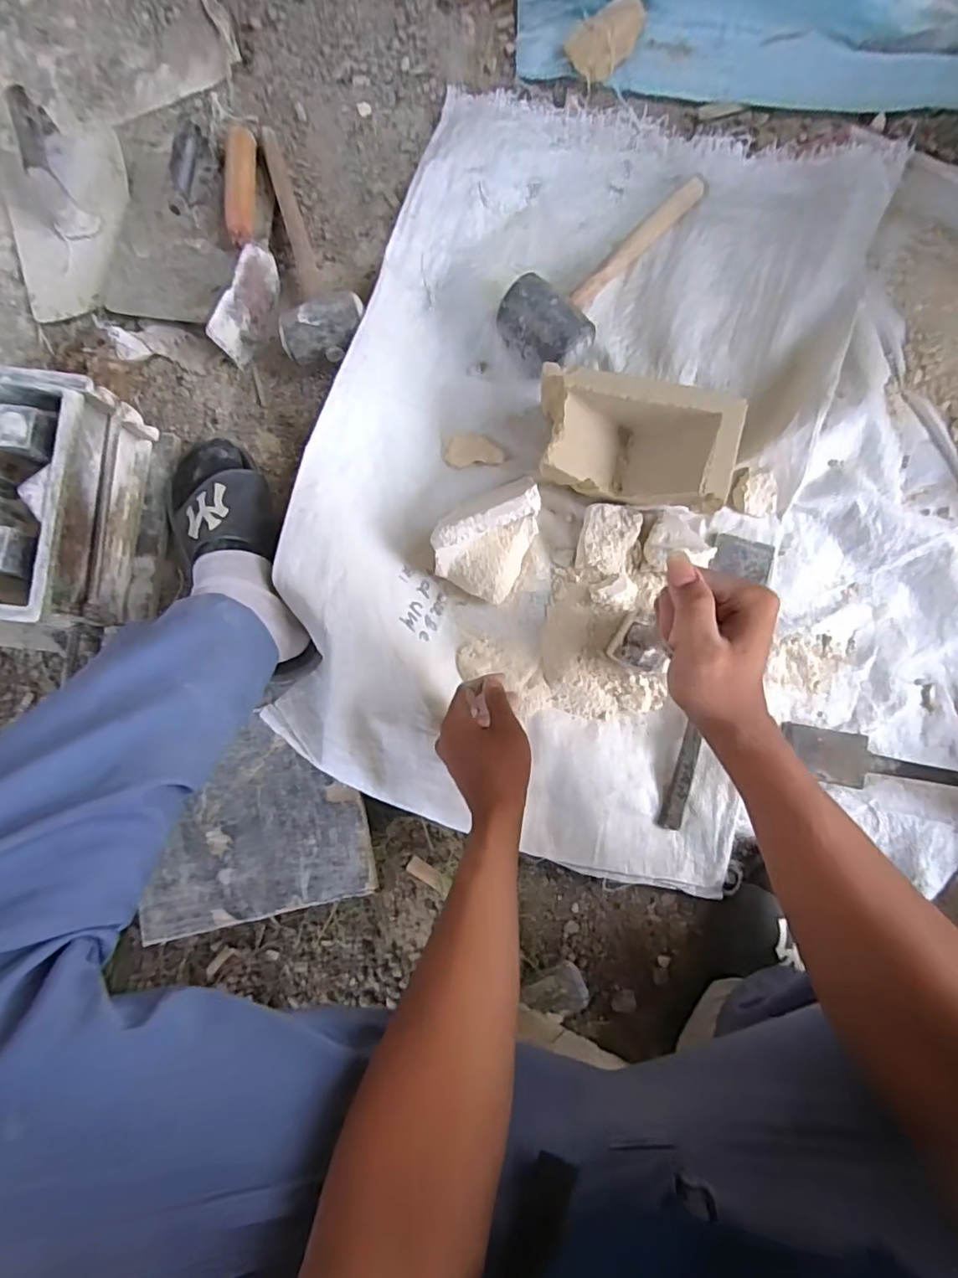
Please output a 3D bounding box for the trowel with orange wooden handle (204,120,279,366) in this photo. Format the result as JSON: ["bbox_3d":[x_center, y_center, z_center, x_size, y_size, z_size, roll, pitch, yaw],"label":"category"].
[{"bbox_3d":[-0.257,-0.445,0.641,0.052,0.061,0.262,-1,86,2],"label":"trowel with orange wooden handle"}]

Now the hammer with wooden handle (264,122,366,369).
[{"bbox_3d":[-0.211,-0.438,0.642,0.088,0.063,0.284,-23,86,1],"label":"hammer with wooden handle"}]

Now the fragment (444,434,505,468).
[{"bbox_3d":[-0.006,-0.213,0.653,0.065,0.005,0.036,-5,86,2],"label":"fragment"}]

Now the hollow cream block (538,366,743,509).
[{"bbox_3d":[0.154,-0.198,0.596,0.197,0.088,0.110,14,87,3],"label":"hollow cream block"}]

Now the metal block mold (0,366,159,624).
[{"bbox_3d":[-0.474,-0.134,0.576,0.238,0.127,0.224,6,87,3],"label":"metal block mold"}]

